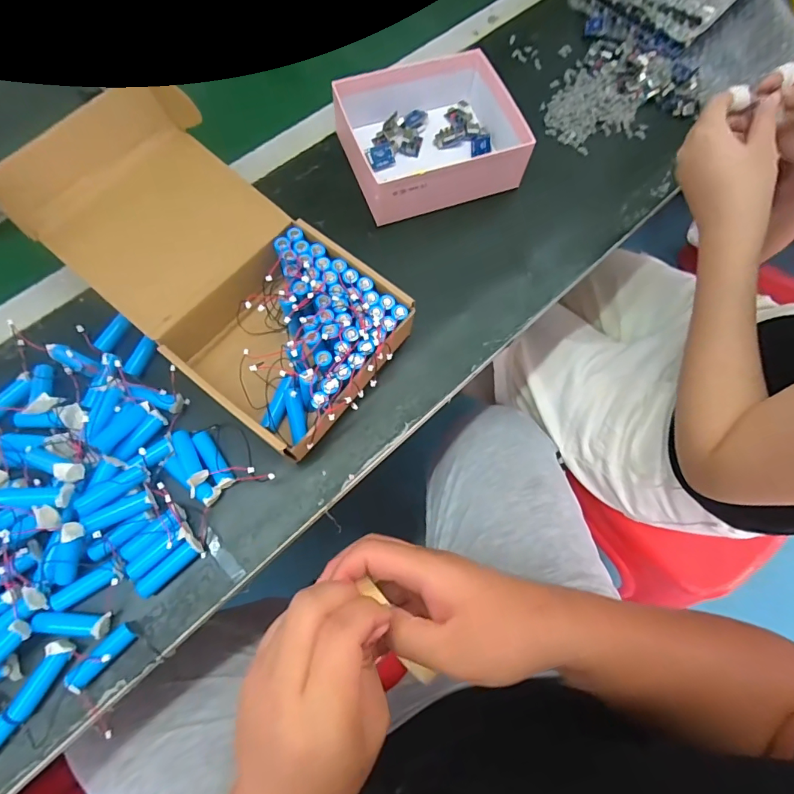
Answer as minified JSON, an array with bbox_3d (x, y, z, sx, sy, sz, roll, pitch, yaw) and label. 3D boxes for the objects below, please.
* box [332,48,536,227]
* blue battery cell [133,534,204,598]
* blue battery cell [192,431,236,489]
[{"bbox_3d":[0.035,-0.274,0.473,0.176,0.054,0.156,-22,74,-10],"label":"box"},{"bbox_3d":[-0.175,0.131,0.349,0.055,0.015,0.016,-41,78,-15],"label":"blue battery cell"},{"bbox_3d":[-0.153,0.052,0.377,0.014,0.016,0.053,-33,76,-13],"label":"blue battery cell"}]

